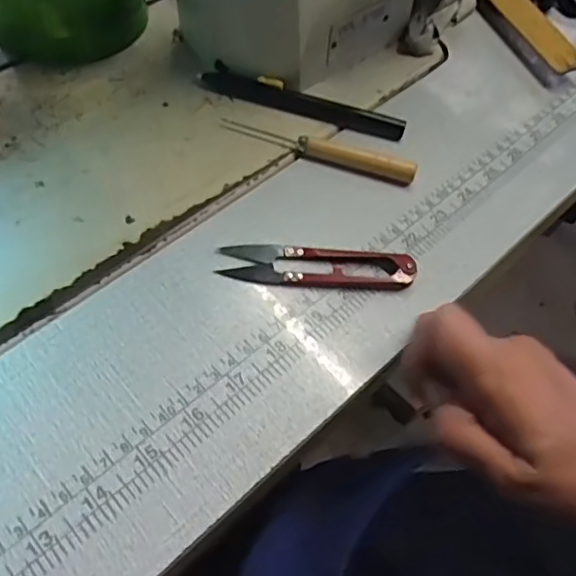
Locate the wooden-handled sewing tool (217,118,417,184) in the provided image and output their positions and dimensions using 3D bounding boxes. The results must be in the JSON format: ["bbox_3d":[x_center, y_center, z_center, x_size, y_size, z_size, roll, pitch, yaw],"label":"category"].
[{"bbox_3d":[0.017,-0.085,0.343,0.119,0.010,0.012,19,59,8],"label":"wooden-handled sewing tool"}]

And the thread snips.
[{"bbox_3d":[0.016,-0.013,0.301,0.099,0.009,0.022,4,58,-1],"label":"thread snips"}]

